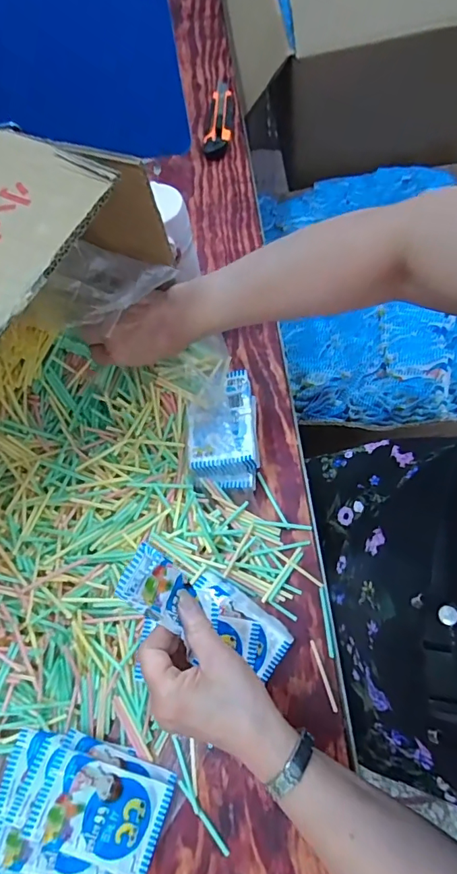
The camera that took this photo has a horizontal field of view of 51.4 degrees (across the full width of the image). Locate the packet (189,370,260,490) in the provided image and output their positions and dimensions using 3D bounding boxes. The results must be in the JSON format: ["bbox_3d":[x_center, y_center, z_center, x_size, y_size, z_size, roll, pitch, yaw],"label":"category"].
[{"bbox_3d":[-0.006,-0.009,0.503,0.069,0.020,0.123,-2,75,0],"label":"packet"}]

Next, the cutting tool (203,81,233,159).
[{"bbox_3d":[-0.013,-0.525,0.769,0.042,0.030,0.197,1,68,6],"label":"cutting tool"}]

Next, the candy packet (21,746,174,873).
[{"bbox_3d":[-0.106,0.314,0.397,0.106,0.009,0.066,23,62,-5],"label":"candy packet"}]

